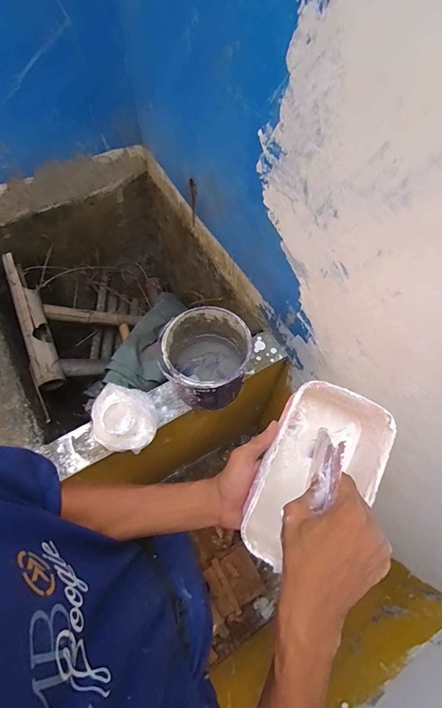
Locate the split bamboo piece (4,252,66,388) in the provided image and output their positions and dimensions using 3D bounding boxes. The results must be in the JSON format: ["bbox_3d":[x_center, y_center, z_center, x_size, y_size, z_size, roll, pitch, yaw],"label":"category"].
[{"bbox_3d":[-0.595,-0.116,1.105,0.078,0.081,0.493,-21,67,-12],"label":"split bamboo piece"}]

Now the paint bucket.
[{"bbox_3d":[-0.034,0.014,0.799,0.184,0.176,0.192,1,65,-2],"label":"paint bucket"}]

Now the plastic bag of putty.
[{"bbox_3d":[-0.220,0.143,0.792,0.150,0.071,0.143,11,65,2],"label":"plastic bag of putty"}]

